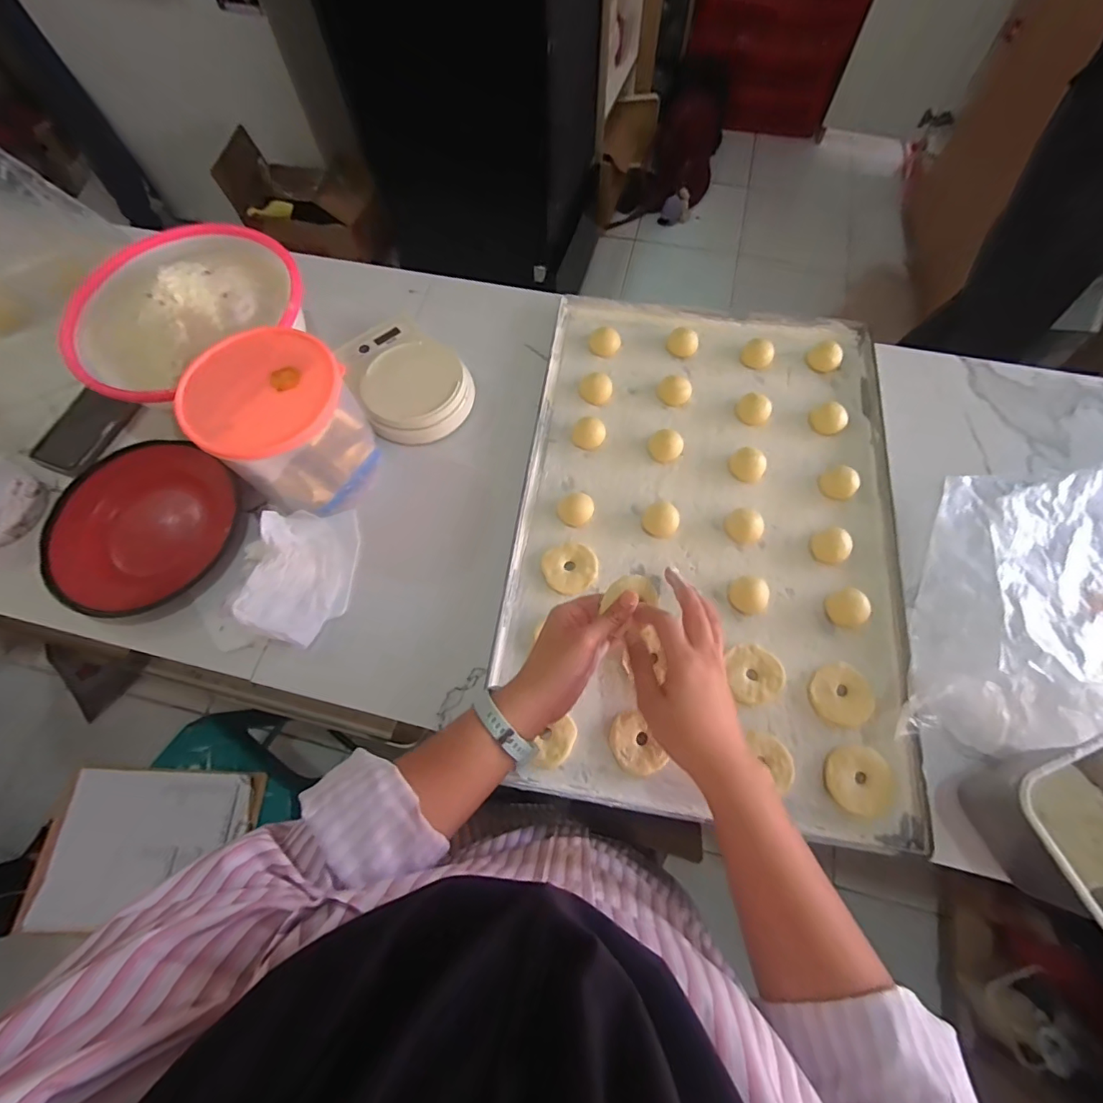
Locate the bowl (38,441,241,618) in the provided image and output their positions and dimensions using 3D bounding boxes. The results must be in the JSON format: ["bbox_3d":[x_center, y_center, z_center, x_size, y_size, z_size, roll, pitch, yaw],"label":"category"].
[{"bbox_3d":[-0.465,-0.034,0.554,0.205,0.053,0.200,-1,68,2],"label":"bowl"}]

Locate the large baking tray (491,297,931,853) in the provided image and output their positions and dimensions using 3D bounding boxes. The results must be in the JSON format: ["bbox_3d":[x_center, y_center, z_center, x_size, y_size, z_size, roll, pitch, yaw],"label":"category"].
[{"bbox_3d":[0.176,-0.041,0.553,0.411,0.022,0.605,7,69,5],"label":"large baking tray"}]

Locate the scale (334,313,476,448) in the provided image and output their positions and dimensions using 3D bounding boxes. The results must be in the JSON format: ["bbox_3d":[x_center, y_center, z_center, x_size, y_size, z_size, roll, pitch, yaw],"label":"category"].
[{"bbox_3d":[-0.184,-0.224,0.623,0.136,0.045,0.185,-31,70,-10],"label":"scale"}]

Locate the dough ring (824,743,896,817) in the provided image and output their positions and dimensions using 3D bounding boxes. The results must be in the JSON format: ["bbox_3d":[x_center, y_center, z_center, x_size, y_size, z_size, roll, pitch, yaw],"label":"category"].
[{"bbox_3d":[0.288,0.213,0.457,0.058,0.009,0.058,-1,68,2],"label":"dough ring"}]

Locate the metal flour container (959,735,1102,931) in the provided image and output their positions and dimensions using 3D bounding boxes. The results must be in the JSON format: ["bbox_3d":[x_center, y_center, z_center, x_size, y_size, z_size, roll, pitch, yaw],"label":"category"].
[{"bbox_3d":[0.428,0.224,0.400,0.116,0.084,0.114,-21,69,-6],"label":"metal flour container"}]

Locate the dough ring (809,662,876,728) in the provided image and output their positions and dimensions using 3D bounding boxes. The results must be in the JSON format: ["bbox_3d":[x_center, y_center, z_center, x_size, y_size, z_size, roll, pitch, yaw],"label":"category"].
[{"bbox_3d":[0.289,0.142,0.484,0.061,0.006,0.059,-1,68,2],"label":"dough ring"}]

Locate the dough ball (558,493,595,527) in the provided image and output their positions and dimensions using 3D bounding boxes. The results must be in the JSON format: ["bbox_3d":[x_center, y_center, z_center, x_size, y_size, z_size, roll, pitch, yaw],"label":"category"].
[{"bbox_3d":[0.029,-0.048,0.558,0.039,0.022,0.032,-31,71,-10],"label":"dough ball"}]

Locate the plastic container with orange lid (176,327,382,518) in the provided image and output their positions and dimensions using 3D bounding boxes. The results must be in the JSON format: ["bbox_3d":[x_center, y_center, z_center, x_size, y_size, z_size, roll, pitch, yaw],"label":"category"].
[{"bbox_3d":[-0.280,-0.131,0.533,0.134,0.148,0.146,39,74,16],"label":"plastic container with orange lid"}]

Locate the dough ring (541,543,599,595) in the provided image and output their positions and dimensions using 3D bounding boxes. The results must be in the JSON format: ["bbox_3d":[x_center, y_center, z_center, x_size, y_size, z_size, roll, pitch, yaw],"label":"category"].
[{"bbox_3d":[0.022,0.019,0.537,0.059,0.010,0.054,-1,68,2],"label":"dough ring"}]

